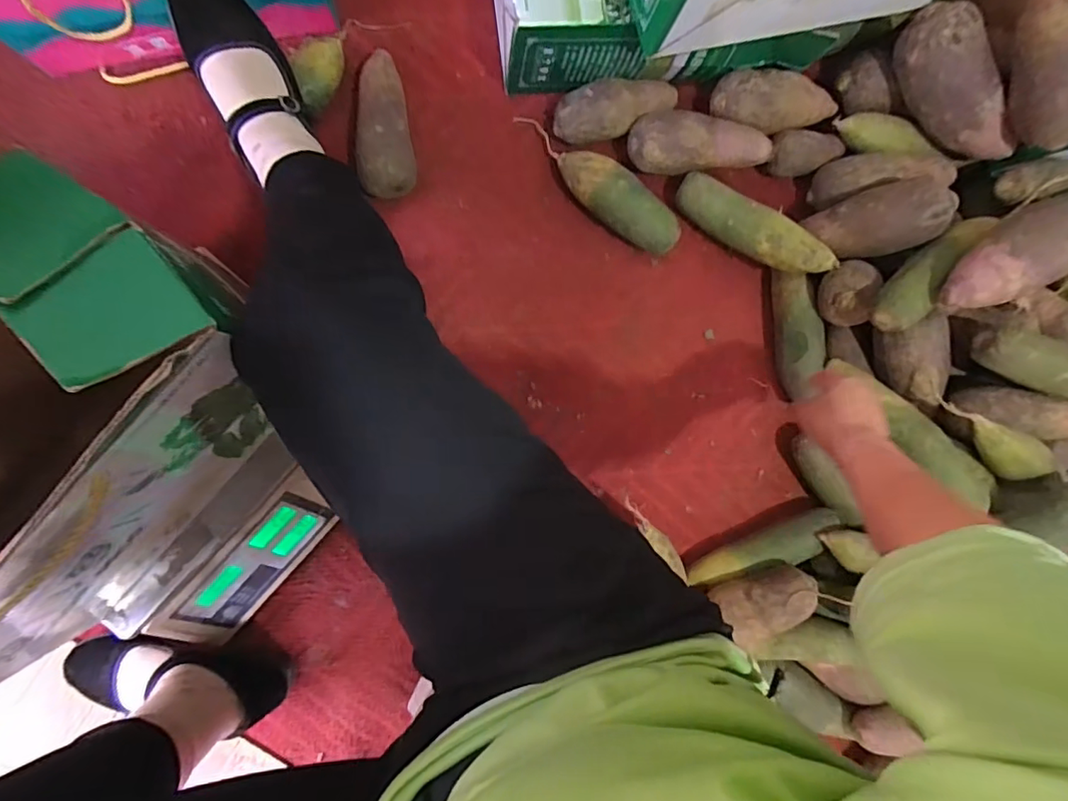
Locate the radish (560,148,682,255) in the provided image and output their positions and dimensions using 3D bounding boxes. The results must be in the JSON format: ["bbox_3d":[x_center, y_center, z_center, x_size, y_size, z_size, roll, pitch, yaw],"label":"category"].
[{"bbox_3d":[0.102,-0.242,0.642,0.168,0.056,0.055,40,88,-5],"label":"radish"}]

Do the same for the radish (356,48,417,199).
[{"bbox_3d":[-0.173,-0.319,0.609,0.063,0.058,0.160,-3,92,-5],"label":"radish"}]

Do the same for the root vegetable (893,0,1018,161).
[{"bbox_3d":[0.478,-0.350,0.589,0.063,0.063,0.182,-35,94,-3],"label":"root vegetable"}]

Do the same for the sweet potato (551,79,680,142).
[{"bbox_3d":[0.101,-0.350,0.639,0.153,0.056,0.060,-9,92,-5],"label":"sweet potato"}]

